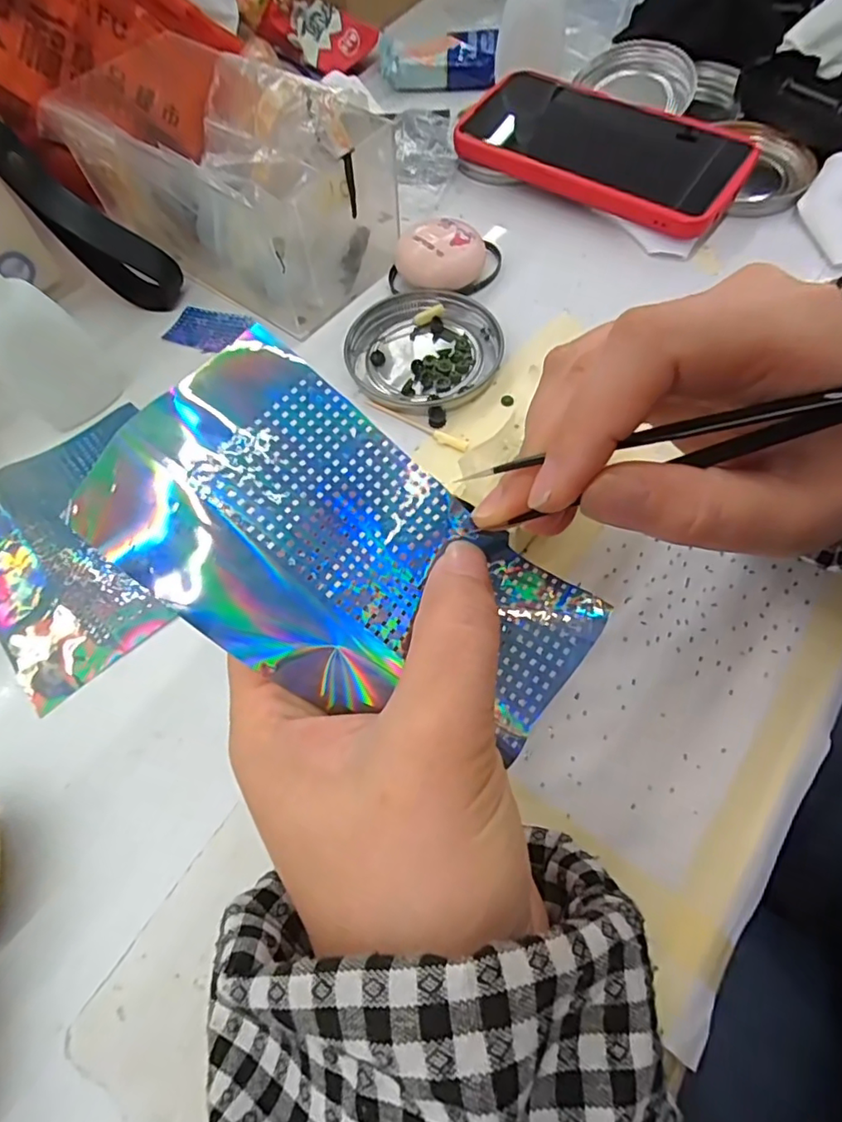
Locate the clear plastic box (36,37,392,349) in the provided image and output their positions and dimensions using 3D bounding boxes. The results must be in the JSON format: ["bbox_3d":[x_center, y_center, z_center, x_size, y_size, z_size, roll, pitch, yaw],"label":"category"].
[{"bbox_3d":[-0.101,-0.217,0.316,0.176,0.069,0.108,36,71,20],"label":"clear plastic box"}]

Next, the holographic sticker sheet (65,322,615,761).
[{"bbox_3d":[-0.016,0.001,0.143,0.122,0.011,0.069,39,68,-4],"label":"holographic sticker sheet"}]

